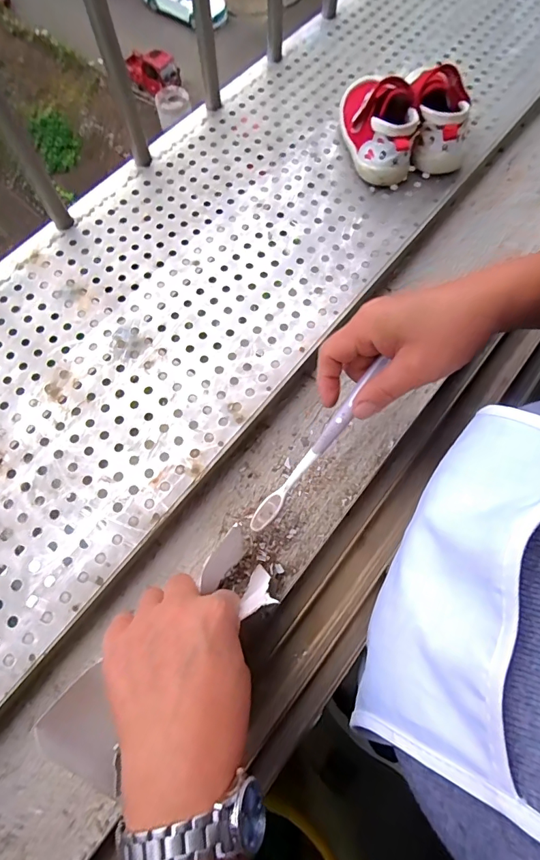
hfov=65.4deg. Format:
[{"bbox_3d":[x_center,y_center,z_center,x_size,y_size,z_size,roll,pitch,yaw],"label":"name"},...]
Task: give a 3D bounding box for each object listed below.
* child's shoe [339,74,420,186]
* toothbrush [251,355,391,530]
[{"bbox_3d":[0.119,-0.352,0.468,0.068,0.064,0.155,-6,69,-1],"label":"child's shoe"},{"bbox_3d":[0.035,0.011,0.308,0.013,0.012,0.152,38,90,14],"label":"toothbrush"}]

